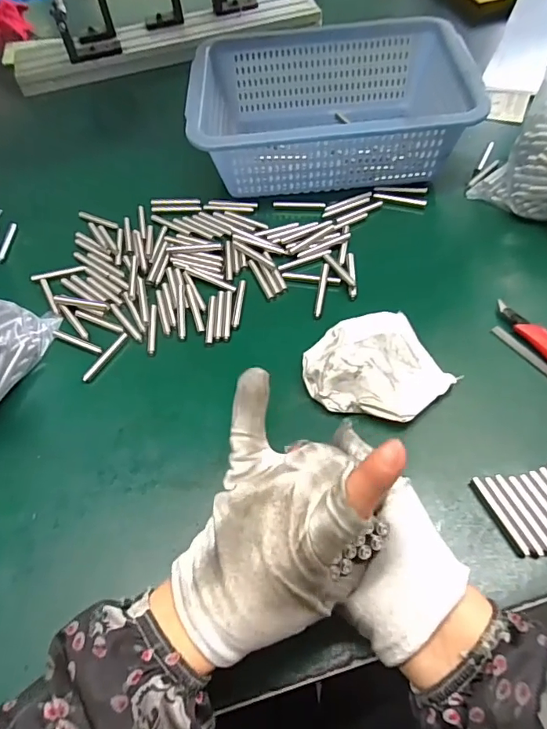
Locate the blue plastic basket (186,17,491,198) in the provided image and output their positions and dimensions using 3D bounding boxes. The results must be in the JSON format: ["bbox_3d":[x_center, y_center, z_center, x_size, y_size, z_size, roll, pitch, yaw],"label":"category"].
[{"bbox_3d":[0.066,-0.311,0.583,0.309,0.092,0.227,-5,56,2],"label":"blue plastic basket"}]

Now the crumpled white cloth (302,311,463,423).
[{"bbox_3d":[0.086,0.002,0.402,0.108,0.030,0.102,-34,60,-17],"label":"crumpled white cloth"}]

